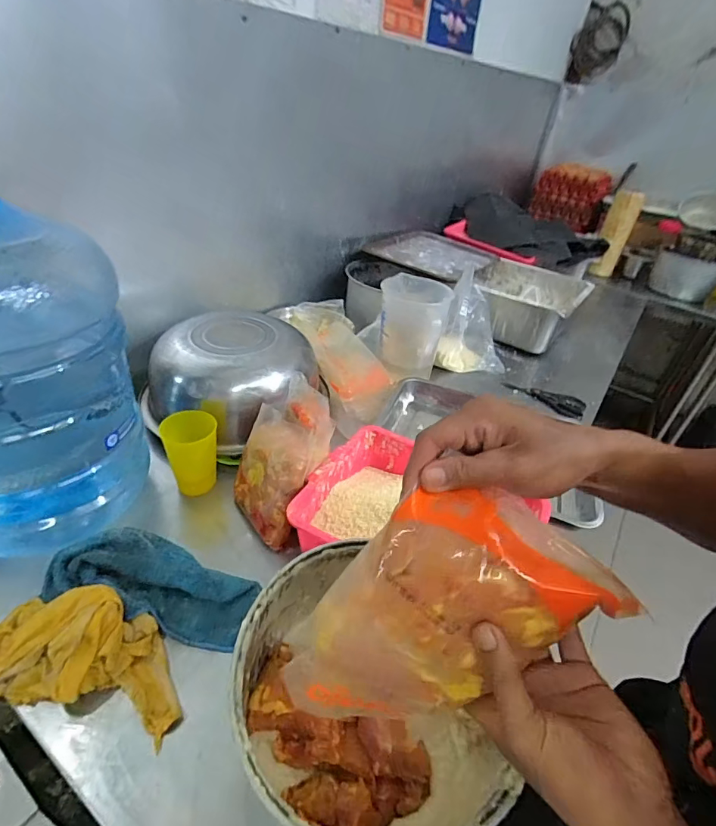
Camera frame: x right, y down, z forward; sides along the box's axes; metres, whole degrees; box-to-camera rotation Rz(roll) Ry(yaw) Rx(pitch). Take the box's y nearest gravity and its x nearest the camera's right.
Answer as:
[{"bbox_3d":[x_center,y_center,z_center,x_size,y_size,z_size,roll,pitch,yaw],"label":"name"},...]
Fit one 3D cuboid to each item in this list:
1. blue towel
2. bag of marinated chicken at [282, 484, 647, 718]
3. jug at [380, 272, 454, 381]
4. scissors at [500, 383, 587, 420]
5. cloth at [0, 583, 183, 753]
[{"bbox_3d":[-0.245,0.202,0.550,0.245,0.050,0.110,10,35,4],"label":"blue towel"},{"bbox_3d":[0.057,0.128,0.304,0.192,0.138,0.071,2,36,-8],"label":"bag of marinated chicken"},{"bbox_3d":[0.112,-0.187,0.967,0.140,0.165,0.164,14,36,10],"label":"jug"},{"bbox_3d":[0.425,-0.036,1.037,0.179,0.018,0.065,22,38,19],"label":"scissors"},{"bbox_3d":[-0.279,0.249,0.464,0.213,0.058,0.112,13,36,8],"label":"cloth"}]

